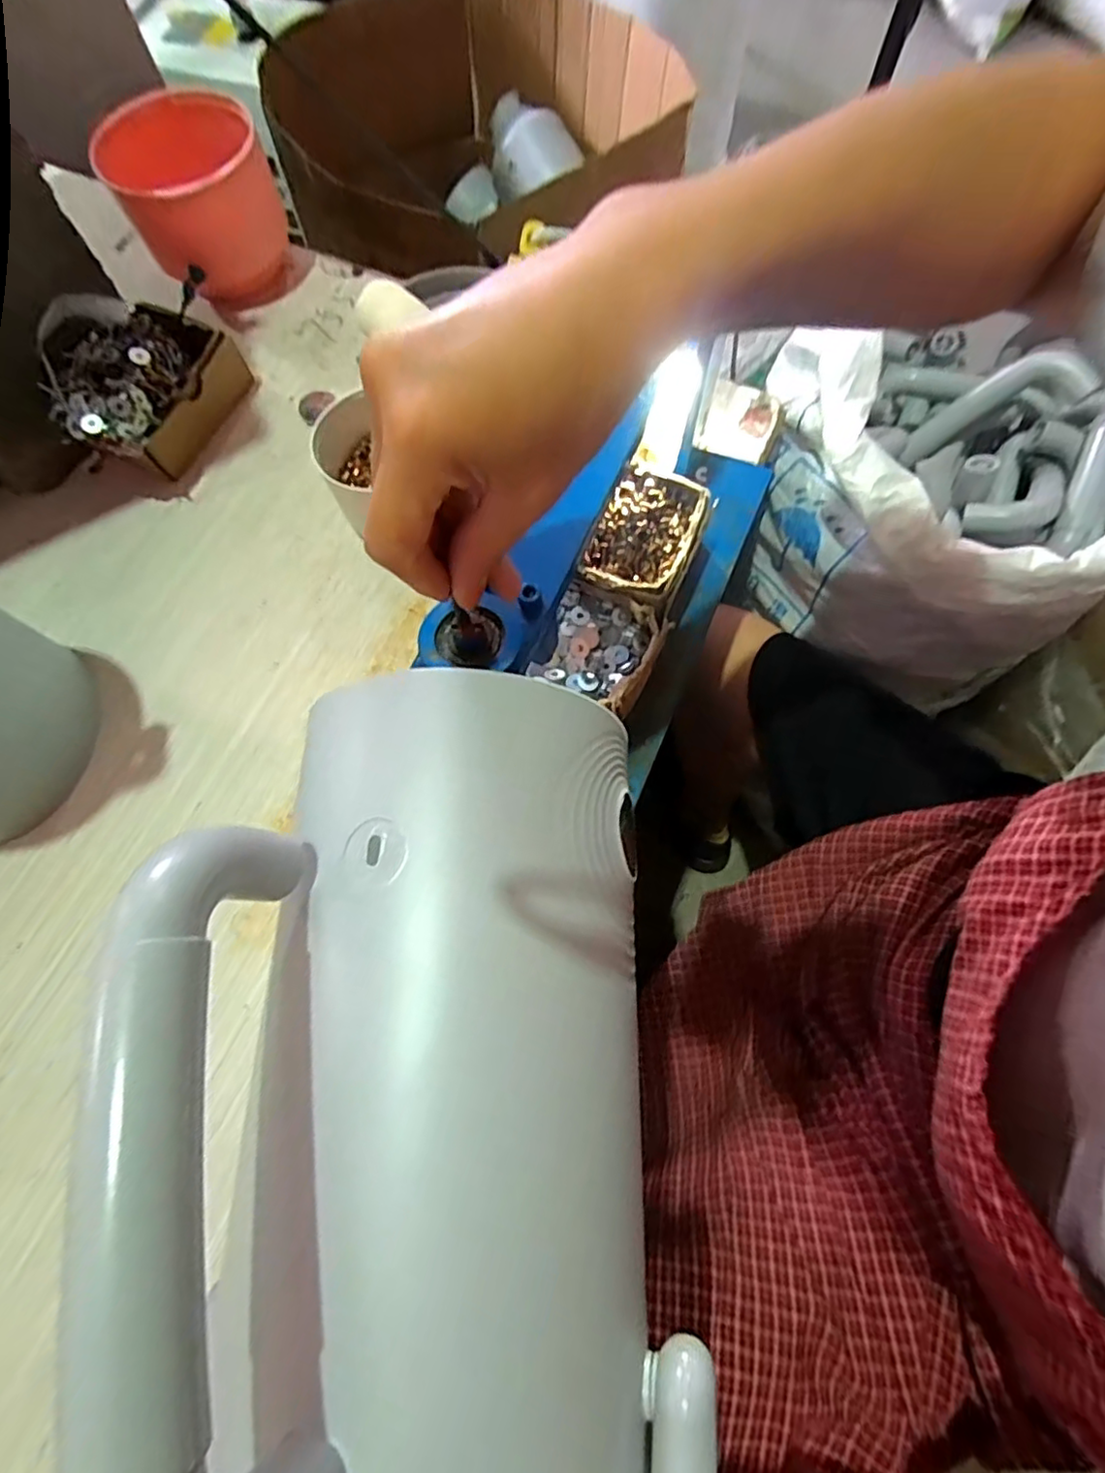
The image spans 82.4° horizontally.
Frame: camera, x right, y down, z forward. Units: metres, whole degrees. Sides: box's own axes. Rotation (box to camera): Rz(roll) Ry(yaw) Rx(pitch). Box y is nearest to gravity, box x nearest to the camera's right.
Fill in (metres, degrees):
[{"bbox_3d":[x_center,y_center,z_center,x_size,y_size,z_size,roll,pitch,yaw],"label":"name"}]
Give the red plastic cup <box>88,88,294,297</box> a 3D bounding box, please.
[{"bbox_3d":[-0.334,-0.512,0.614,0.134,0.115,0.127,0,71,1],"label":"red plastic cup"}]

